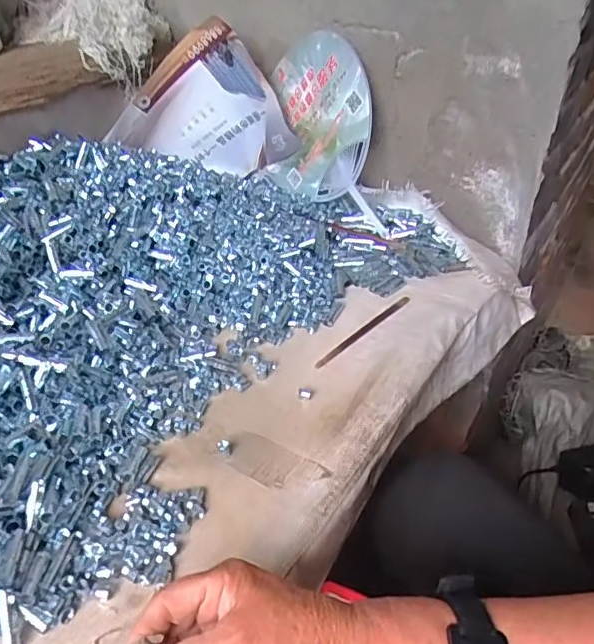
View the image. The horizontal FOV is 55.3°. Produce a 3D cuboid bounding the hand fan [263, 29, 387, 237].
[{"bbox_3d":[0.040,-0.269,0.777,0.026,0.219,0.211,-25,45,-38],"label":"hand fan"}]

